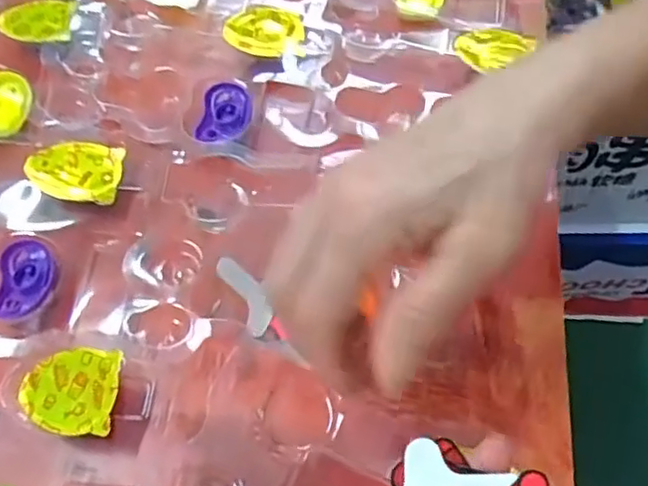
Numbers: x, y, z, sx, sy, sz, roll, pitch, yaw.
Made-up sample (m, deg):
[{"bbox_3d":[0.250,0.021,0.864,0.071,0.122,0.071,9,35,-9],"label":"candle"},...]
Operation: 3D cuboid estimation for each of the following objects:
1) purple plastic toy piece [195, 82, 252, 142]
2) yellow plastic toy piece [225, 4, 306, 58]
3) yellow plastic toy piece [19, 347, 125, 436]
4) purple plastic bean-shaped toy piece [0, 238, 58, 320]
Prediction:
[{"bbox_3d":[-0.061,-0.081,0.399,0.030,0.006,0.042,8,60,6],"label":"purple plastic toy piece"},{"bbox_3d":[-0.038,-0.138,0.424,0.049,0.014,0.037,0,60,1],"label":"yellow plastic toy piece"},{"bbox_3d":[-0.120,0.069,0.306,0.051,0.004,0.039,2,68,17],"label":"yellow plastic toy piece"},{"bbox_3d":[-0.158,0.019,0.346,0.029,0.005,0.045,-5,60,-2],"label":"purple plastic bean-shaped toy piece"}]

